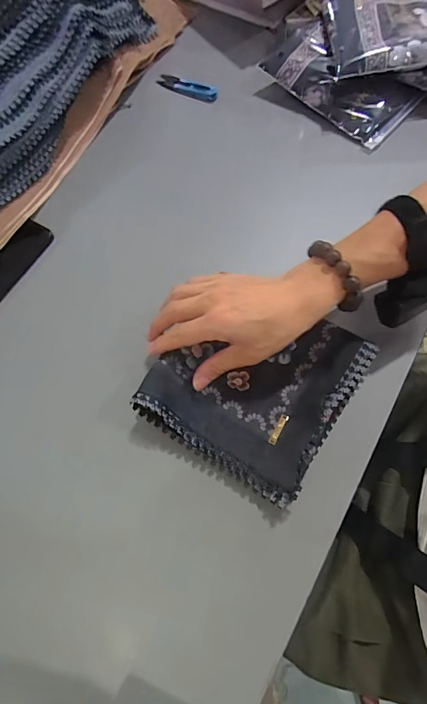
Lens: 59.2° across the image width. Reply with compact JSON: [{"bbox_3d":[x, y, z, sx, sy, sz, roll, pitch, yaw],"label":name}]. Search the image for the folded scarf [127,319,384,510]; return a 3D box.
[{"bbox_3d":[0.042,0.025,0.371,0.167,0.036,0.177,32,74,13],"label":"folded scarf"}]

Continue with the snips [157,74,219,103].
[{"bbox_3d":[-0.039,-0.388,0.552,0.098,0.011,0.027,27,74,14],"label":"snips"}]

